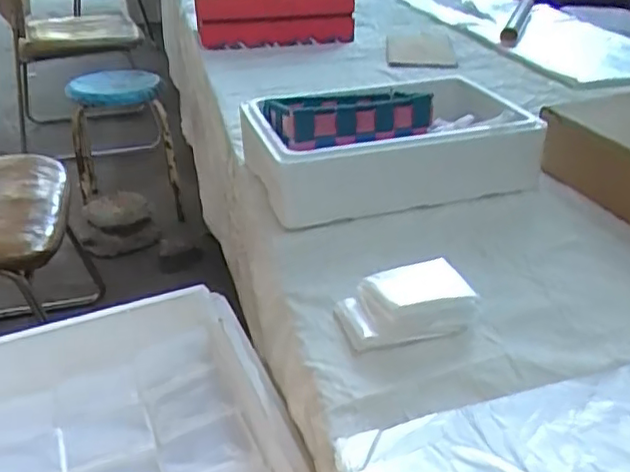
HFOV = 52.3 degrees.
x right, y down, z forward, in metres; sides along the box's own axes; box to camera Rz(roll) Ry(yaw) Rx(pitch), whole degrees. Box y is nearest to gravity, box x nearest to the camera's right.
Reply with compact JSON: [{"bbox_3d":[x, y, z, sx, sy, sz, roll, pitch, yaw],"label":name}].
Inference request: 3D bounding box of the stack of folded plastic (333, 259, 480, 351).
[{"bbox_3d":[0.083,0.058,0.561,0.118,0.034,0.065,-10,32,-14],"label":"stack of folded plastic"}]

